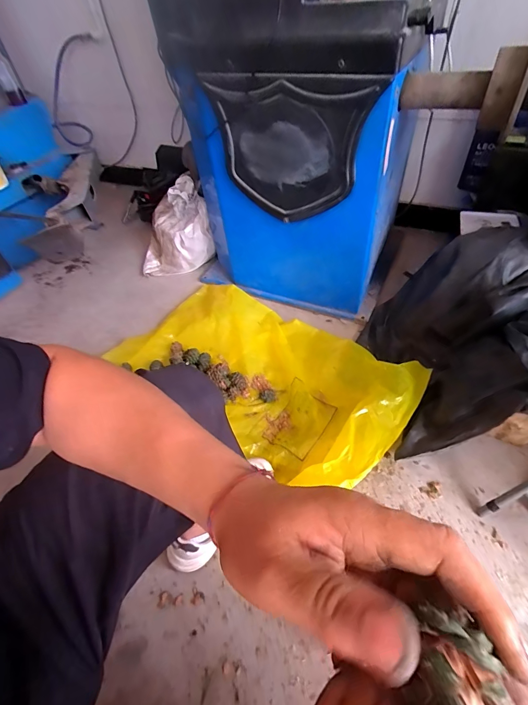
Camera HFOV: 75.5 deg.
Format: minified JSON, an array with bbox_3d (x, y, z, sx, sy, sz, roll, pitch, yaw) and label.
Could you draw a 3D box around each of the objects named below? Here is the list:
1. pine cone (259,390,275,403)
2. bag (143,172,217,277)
[{"bbox_3d":[0.010,0.119,0.947,0.044,0.030,0.030,2,49,8],"label":"pine cone"},{"bbox_3d":[-0.364,-0.486,1.340,0.304,0.294,0.152,-9,49,-2],"label":"bag"}]

